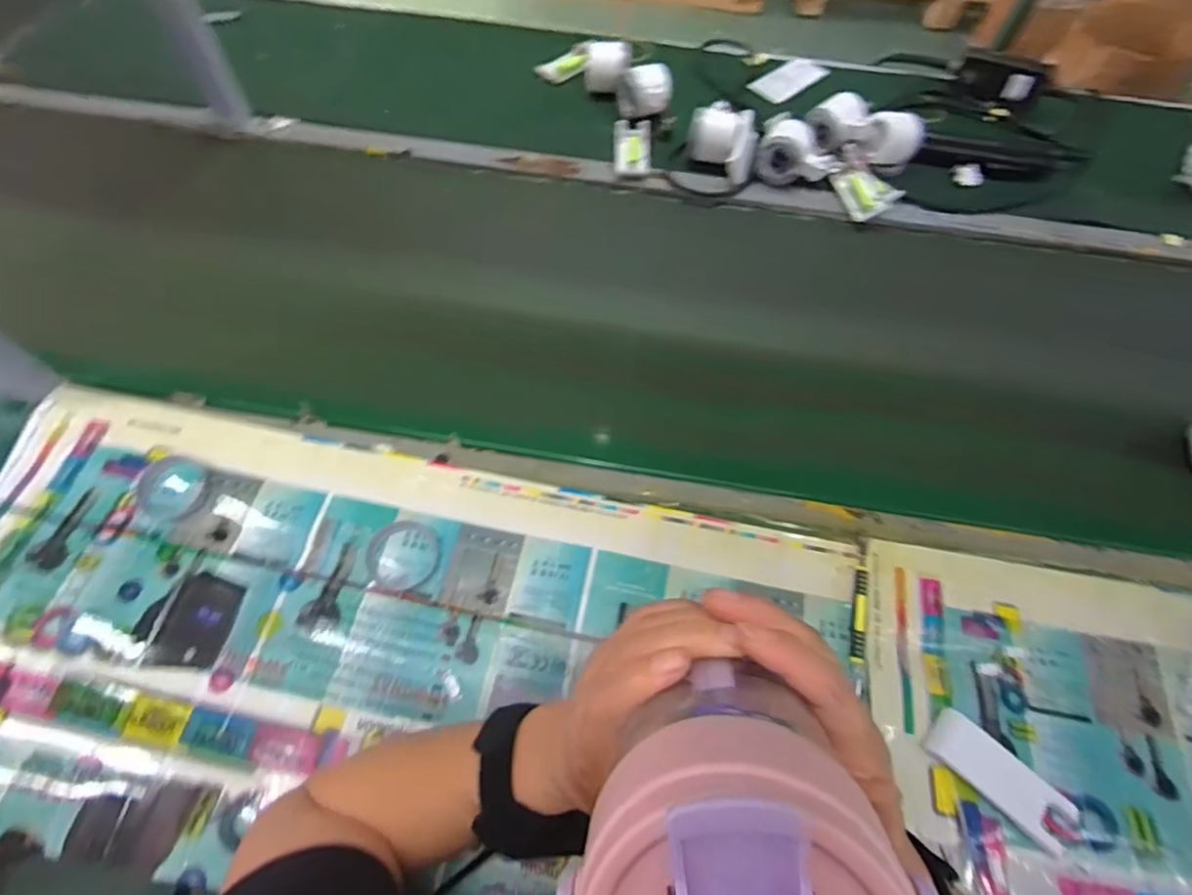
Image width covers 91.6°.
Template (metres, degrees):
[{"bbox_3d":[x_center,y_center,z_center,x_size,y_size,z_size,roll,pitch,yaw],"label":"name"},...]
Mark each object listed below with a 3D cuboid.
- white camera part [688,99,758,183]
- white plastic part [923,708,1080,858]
[{"bbox_3d":[0.167,-0.403,0.760,0.088,0.059,0.096,17,62,7],"label":"white camera part"},{"bbox_3d":[0.300,0.243,0.428,0.105,0.011,0.041,40,67,17],"label":"white plastic part"}]

